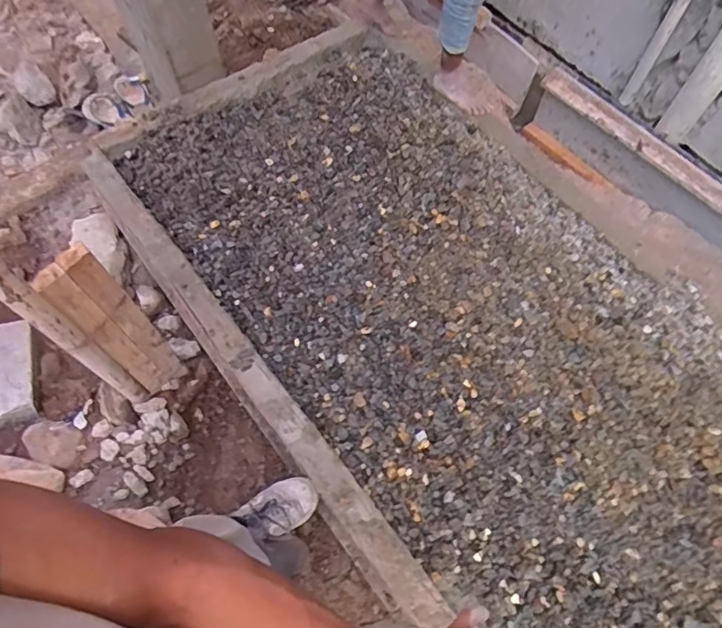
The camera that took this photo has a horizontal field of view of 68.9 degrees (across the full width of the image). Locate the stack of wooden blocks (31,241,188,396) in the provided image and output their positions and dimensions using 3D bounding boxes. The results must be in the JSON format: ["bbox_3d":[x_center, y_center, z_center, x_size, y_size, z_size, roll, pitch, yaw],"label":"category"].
[{"bbox_3d":[-0.530,0.043,1.177,0.041,0.535,0.117,33,67,21],"label":"stack of wooden blocks"}]

